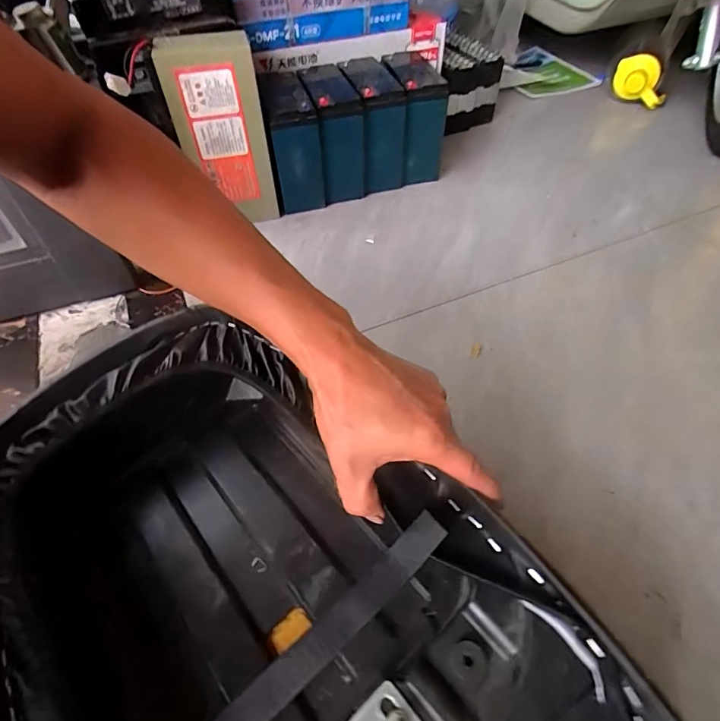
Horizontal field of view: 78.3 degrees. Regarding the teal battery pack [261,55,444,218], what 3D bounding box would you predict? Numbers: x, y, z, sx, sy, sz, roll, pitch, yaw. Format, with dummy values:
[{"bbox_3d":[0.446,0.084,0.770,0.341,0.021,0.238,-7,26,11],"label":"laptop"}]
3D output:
[{"bbox_3d":[-0.014,-0.413,0.800,0.326,0.163,0.202,-15,52,-12],"label":"teal battery pack"}]

